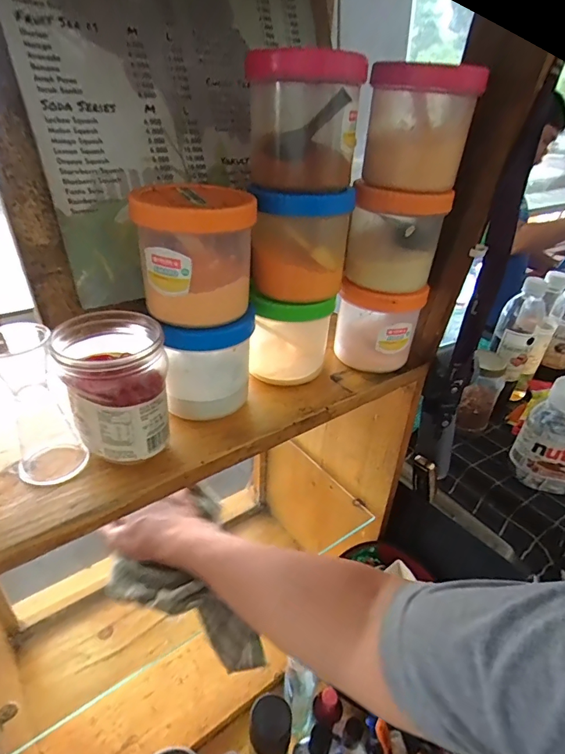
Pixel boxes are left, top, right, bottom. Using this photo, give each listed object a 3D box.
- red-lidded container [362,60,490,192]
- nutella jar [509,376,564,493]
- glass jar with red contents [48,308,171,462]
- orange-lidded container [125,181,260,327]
[{"bbox_3d":[0.112,-0.205,0.365,0.083,0.089,0.073,11,34,9],"label":"red-lidded container"},{"bbox_3d":[0.380,0.082,0.593,0.101,0.149,0.073,30,41,33],"label":"nutella jar"},{"bbox_3d":[-0.125,0.006,0.331,0.077,0.082,0.083,-12,37,-24],"label":"glass jar with red contents"},{"bbox_3d":[-0.064,-0.092,0.337,0.080,0.091,0.074,2,34,-4],"label":"orange-lidded container"}]

